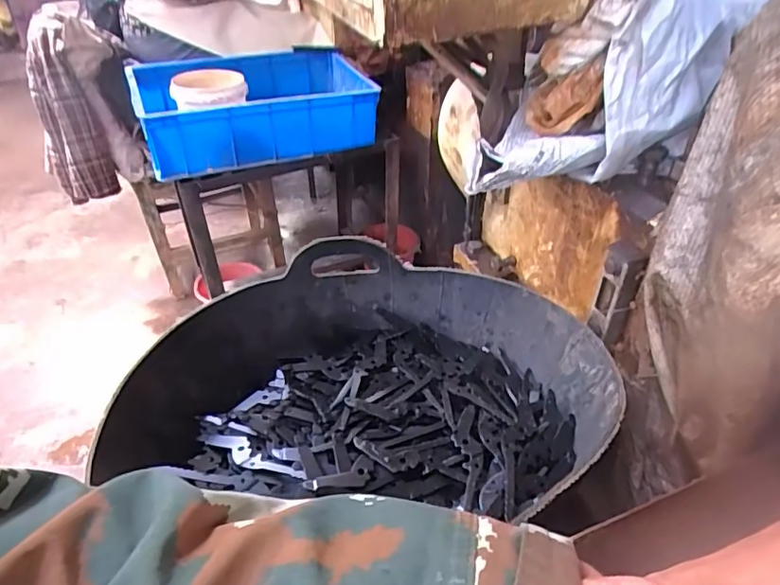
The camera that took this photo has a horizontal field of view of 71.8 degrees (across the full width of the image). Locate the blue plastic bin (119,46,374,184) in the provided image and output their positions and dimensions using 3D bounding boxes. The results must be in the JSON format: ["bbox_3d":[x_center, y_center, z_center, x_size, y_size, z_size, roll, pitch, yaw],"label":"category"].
[{"bbox_3d":[-0.324,-0.443,1.295,0.540,0.152,0.377,-10,40,-10],"label":"blue plastic bin"}]

